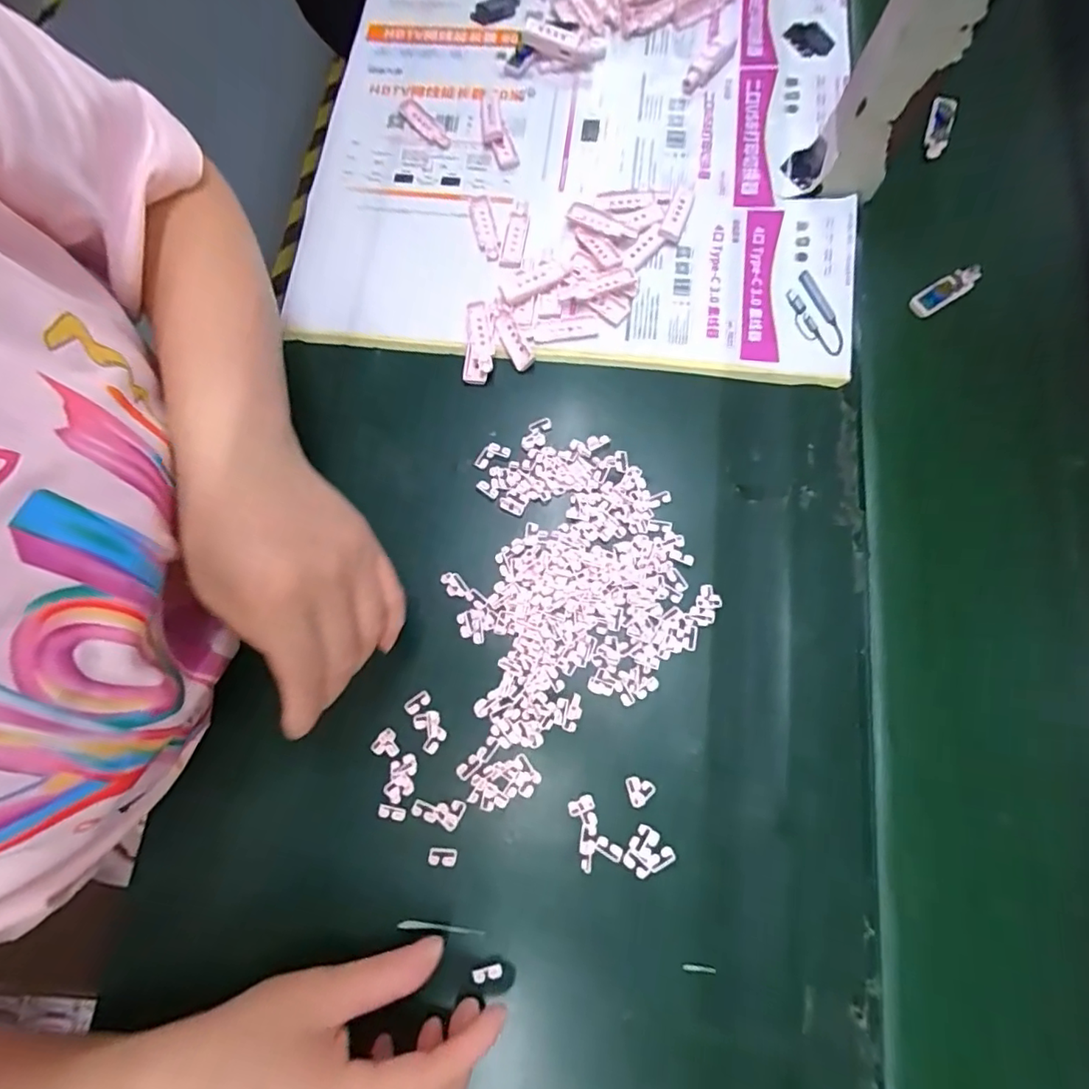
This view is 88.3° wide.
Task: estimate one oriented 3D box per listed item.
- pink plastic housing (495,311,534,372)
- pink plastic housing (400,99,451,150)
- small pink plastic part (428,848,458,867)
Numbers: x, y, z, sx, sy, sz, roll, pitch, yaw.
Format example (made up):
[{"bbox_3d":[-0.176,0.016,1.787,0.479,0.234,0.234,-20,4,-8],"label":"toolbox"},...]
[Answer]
[{"bbox_3d":[-0.021,-0.139,0.381,0.013,0.007,0.041,-30,77,-7],"label":"pink plastic housing"},{"bbox_3d":[-0.093,-0.326,0.436,0.015,0.004,0.059,-38,78,-8],"label":"pink plastic housing"},{"bbox_3d":[-0.056,0.171,0.307,0.015,0.004,0.009,5,76,2],"label":"small pink plastic part"}]

